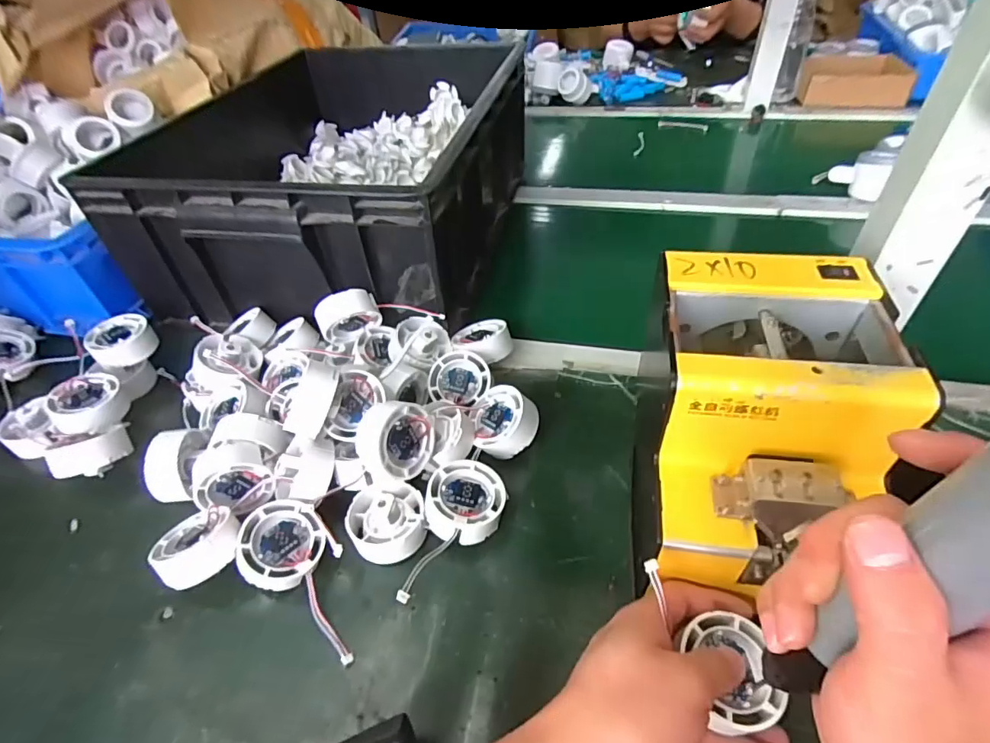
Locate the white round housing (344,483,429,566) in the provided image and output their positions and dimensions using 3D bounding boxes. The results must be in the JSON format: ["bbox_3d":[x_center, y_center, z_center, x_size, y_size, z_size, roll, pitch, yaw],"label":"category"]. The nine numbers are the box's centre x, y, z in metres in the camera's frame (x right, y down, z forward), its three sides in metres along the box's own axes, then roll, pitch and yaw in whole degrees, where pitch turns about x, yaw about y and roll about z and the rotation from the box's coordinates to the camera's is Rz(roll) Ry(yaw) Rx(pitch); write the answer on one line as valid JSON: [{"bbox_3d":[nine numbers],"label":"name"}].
[{"bbox_3d":[-0.077,0.106,0.368,0.053,0.029,0.054,-4,45,4],"label":"white round housing"}]

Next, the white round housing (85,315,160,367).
[{"bbox_3d":[-0.357,-0.029,0.496,0.054,0.027,0.054,-3,45,3],"label":"white round housing"}]

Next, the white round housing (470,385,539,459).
[{"bbox_3d":[0.006,0.041,0.416,0.052,0.025,0.054,-22,50,28],"label":"white round housing"}]

